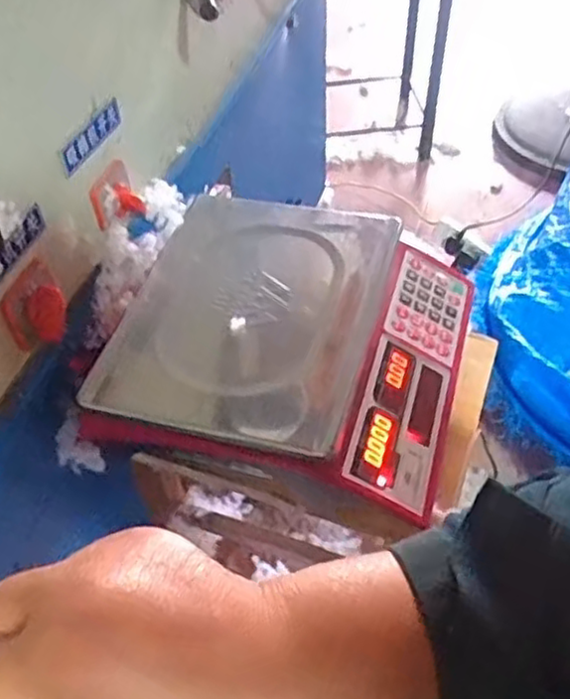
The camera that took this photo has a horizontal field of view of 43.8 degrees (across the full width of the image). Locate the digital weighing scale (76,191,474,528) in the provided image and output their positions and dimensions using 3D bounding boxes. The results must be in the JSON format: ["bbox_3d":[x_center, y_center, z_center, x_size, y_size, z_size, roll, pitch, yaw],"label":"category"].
[{"bbox_3d":[0.001,-0.015,0.673,0.317,0.089,0.298,11,51,13],"label":"digital weighing scale"}]

